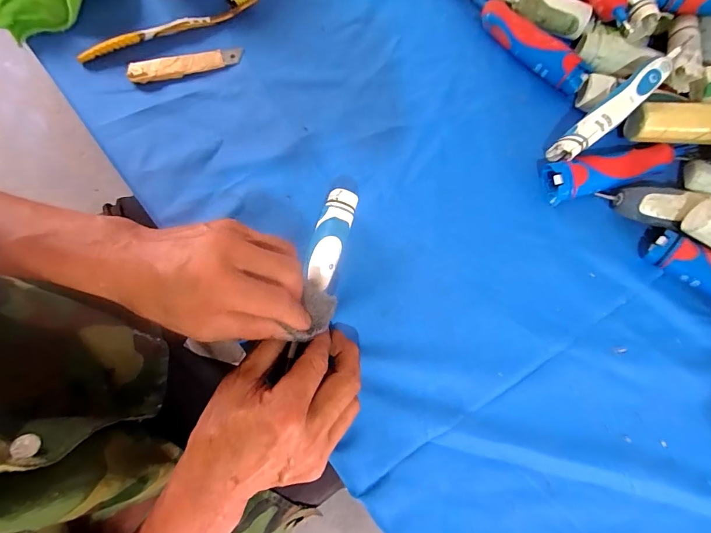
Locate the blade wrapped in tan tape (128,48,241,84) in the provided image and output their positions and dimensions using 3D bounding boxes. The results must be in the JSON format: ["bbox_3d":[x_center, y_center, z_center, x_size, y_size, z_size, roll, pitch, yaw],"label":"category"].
[{"bbox_3d":[-0.169,-0.202,0.381,0.110,0.008,0.023,-16,79,-5],"label":"blade wrapped in tan tape"}]

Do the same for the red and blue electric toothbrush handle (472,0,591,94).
[{"bbox_3d":[0.170,-0.234,0.393,0.031,0.025,0.151,-44,82,-10],"label":"red and blue electric toothbrush handle"}]

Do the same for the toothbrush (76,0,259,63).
[{"bbox_3d":[-0.185,-0.241,0.384,0.184,0.017,0.011,-24,79,-7],"label":"toothbrush"}]

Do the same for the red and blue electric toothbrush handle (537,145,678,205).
[{"bbox_3d":[0.240,-0.090,0.362,0.119,0.028,0.034,-12,78,-4],"label":"red and blue electric toothbrush handle"}]

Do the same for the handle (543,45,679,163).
[{"bbox_3d":[0.243,-0.151,0.353,0.143,0.030,0.024,-42,82,4],"label":"handle"}]

